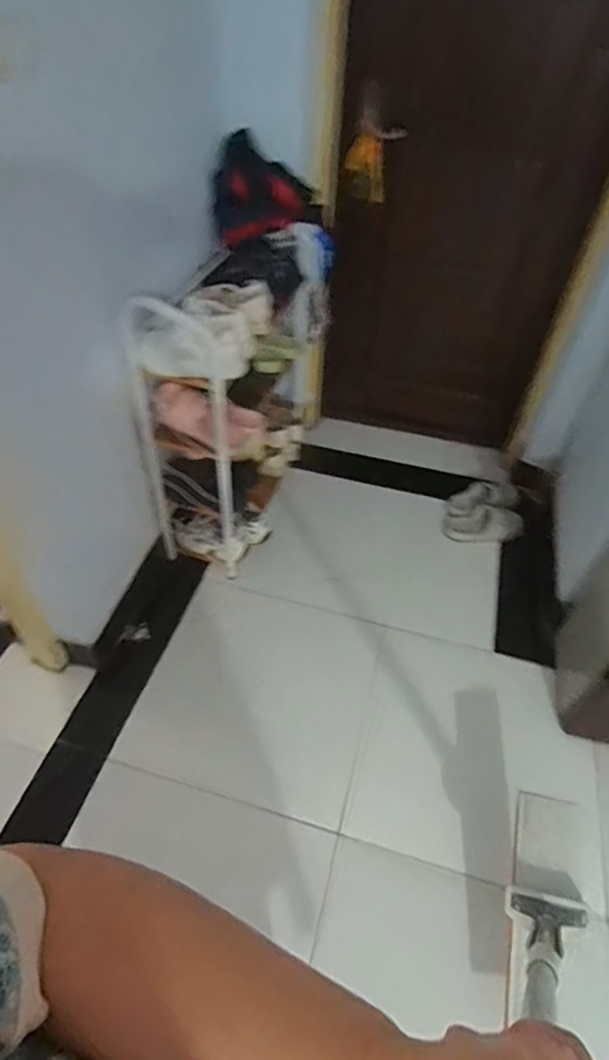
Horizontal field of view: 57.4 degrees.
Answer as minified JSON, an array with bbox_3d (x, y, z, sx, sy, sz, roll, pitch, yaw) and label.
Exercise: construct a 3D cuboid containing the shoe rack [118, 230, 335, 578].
[{"bbox_3d":[-0.169,-0.437,1.710,0.346,0.760,0.797,11,48,8],"label":"shoe rack"}]

